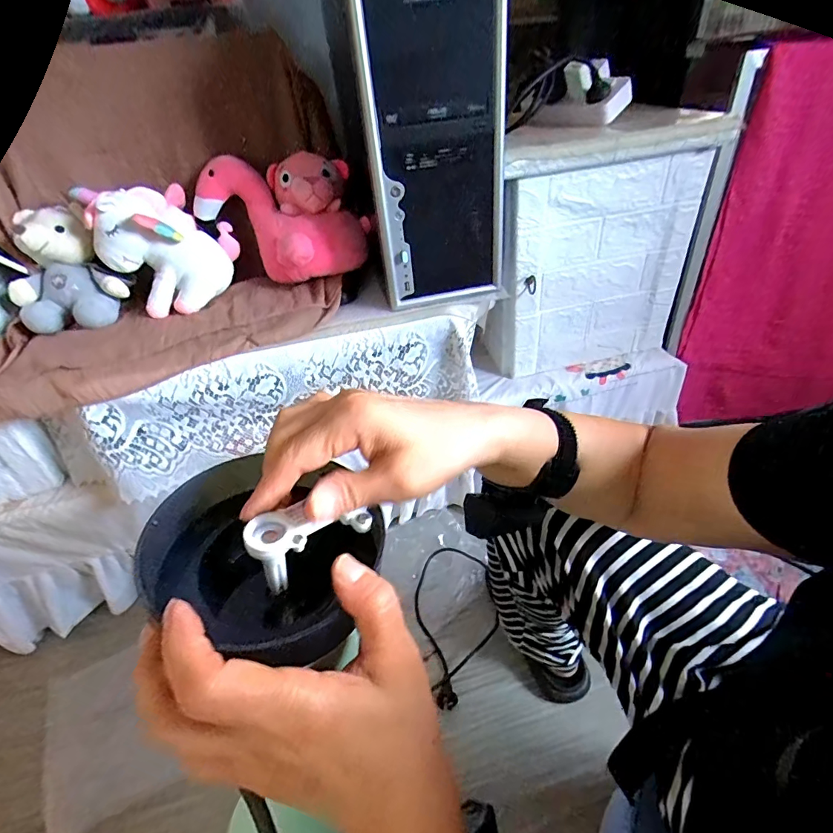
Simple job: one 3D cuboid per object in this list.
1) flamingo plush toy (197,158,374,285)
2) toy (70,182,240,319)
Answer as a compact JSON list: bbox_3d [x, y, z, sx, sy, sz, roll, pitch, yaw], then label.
[{"bbox_3d":[-0.223,-0.304,0.722,0.277,0.133,0.106,26,42,-3],"label":"flamingo plush toy"},{"bbox_3d":[-0.396,-0.271,0.701,0.156,0.164,0.145,6,40,15],"label":"toy"}]

